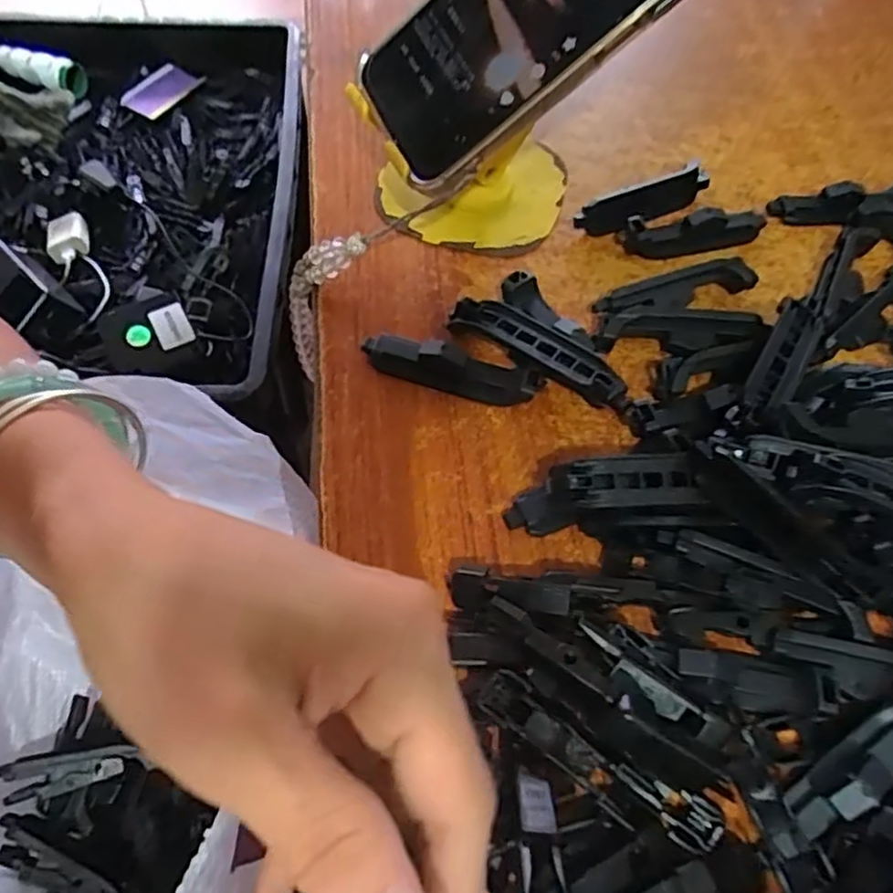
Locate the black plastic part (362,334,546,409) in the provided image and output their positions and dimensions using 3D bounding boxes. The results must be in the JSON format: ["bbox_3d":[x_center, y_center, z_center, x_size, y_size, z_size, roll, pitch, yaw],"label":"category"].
[{"bbox_3d":[0.002,-0.032,0.281,0.074,0.017,0.015,15,61,6],"label":"black plastic part"}]

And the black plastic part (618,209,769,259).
[{"bbox_3d":[0.124,-0.104,0.331,0.076,0.012,0.016,-13,62,-10],"label":"black plastic part"}]

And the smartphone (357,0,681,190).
[{"bbox_3d":[0.041,-0.181,0.266,0.169,0.014,0.082,-34,65,17],"label":"smartphone"}]

